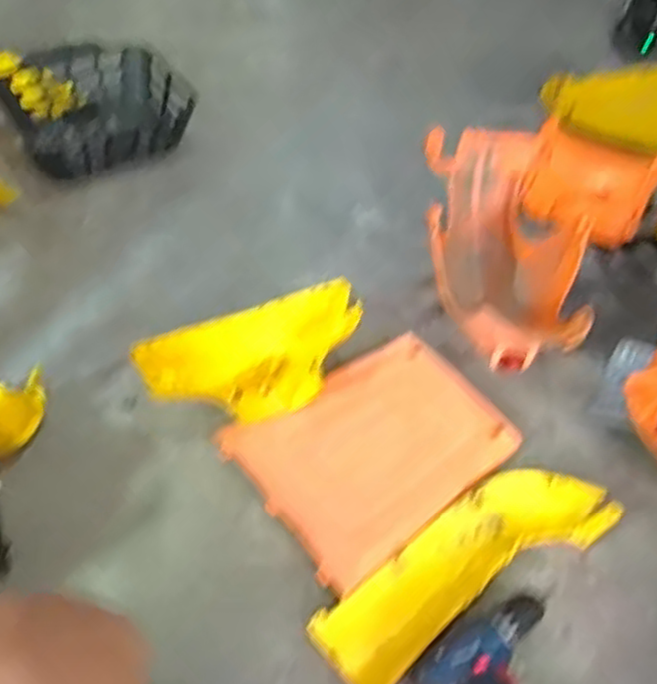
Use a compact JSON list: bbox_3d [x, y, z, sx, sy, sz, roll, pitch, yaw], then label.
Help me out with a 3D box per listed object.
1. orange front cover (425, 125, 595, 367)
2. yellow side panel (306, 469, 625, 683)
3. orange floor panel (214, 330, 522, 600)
[{"bbox_3d":[0.260,-0.127,1.121,0.227,0.188,0.479,6,51,0],"label":"orange front cover"},{"bbox_3d":[0.168,0.270,0.885,0.404,0.036,0.132,-26,57,-23],"label":"yellow side panel"},{"bbox_3d":[0.067,0.135,0.972,0.339,0.013,0.257,-30,59,-25],"label":"orange floor panel"}]

